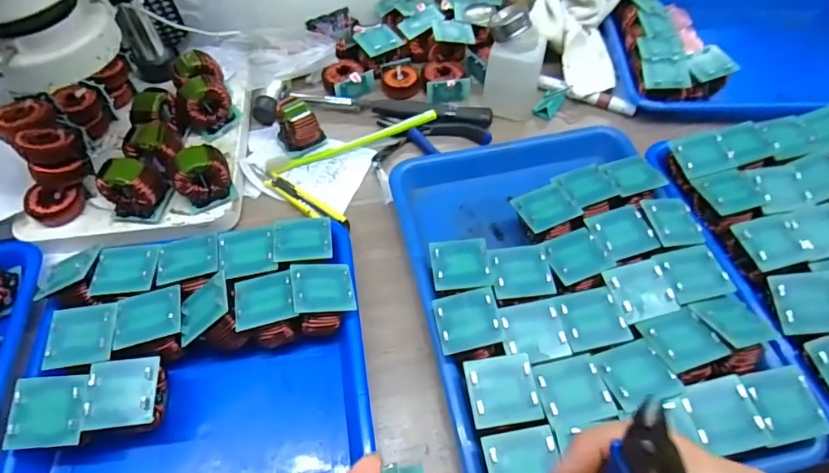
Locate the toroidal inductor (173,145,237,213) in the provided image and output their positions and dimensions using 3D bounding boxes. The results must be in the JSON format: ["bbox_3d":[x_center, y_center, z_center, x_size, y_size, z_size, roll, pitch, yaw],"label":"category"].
[{"bbox_3d":[-0.192,-0.052,0.436,0.048,0.051,0.030,-30,60,-18],"label":"toroidal inductor"}]

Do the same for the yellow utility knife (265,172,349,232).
[{"bbox_3d":[-0.105,-0.034,0.474,0.105,0.010,0.020,29,59,23],"label":"yellow utility knife"}]

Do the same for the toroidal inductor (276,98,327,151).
[{"bbox_3d":[-0.124,-0.119,0.513,0.046,0.044,0.043,-22,59,-13],"label":"toroidal inductor"}]

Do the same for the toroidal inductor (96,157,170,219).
[{"bbox_3d":[-0.252,-0.042,0.429,0.042,0.056,0.032,5,56,5],"label":"toroidal inductor"}]

